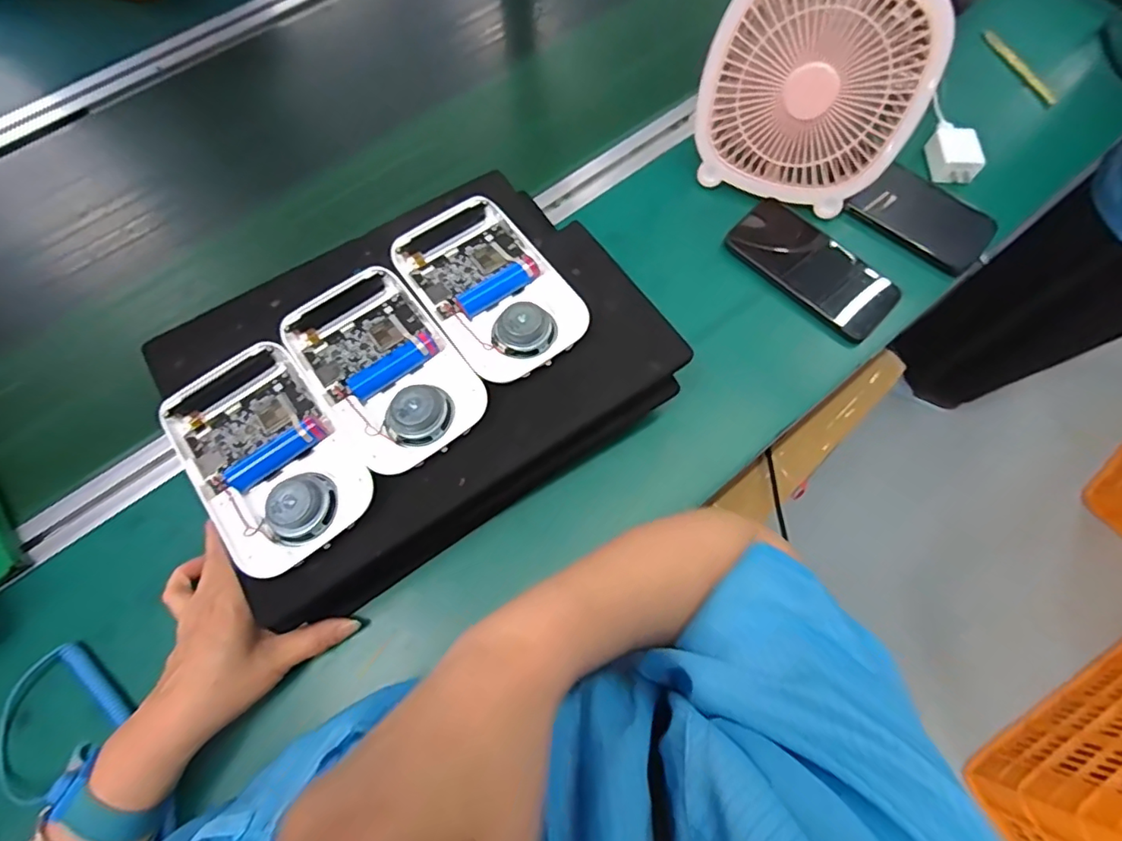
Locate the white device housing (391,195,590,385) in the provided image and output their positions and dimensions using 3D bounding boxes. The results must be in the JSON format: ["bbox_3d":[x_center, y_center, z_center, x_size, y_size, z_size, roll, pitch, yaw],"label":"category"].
[{"bbox_3d":[-0.054,-0.104,0.404,0.095,0.022,0.153,-34,75,-11],"label":"white device housing"}]

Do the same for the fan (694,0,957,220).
[{"bbox_3d":[0.228,-0.309,0.496,0.180,0.184,0.070,18,47,5],"label":"fan"}]

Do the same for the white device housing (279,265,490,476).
[{"bbox_3d":[-0.126,-0.040,0.381,0.095,0.022,0.153,-37,76,-11],"label":"white device housing"}]

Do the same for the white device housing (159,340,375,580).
[{"bbox_3d":[-0.198,0.022,0.361,0.096,0.028,0.151,-39,76,-12],"label":"white device housing"}]

